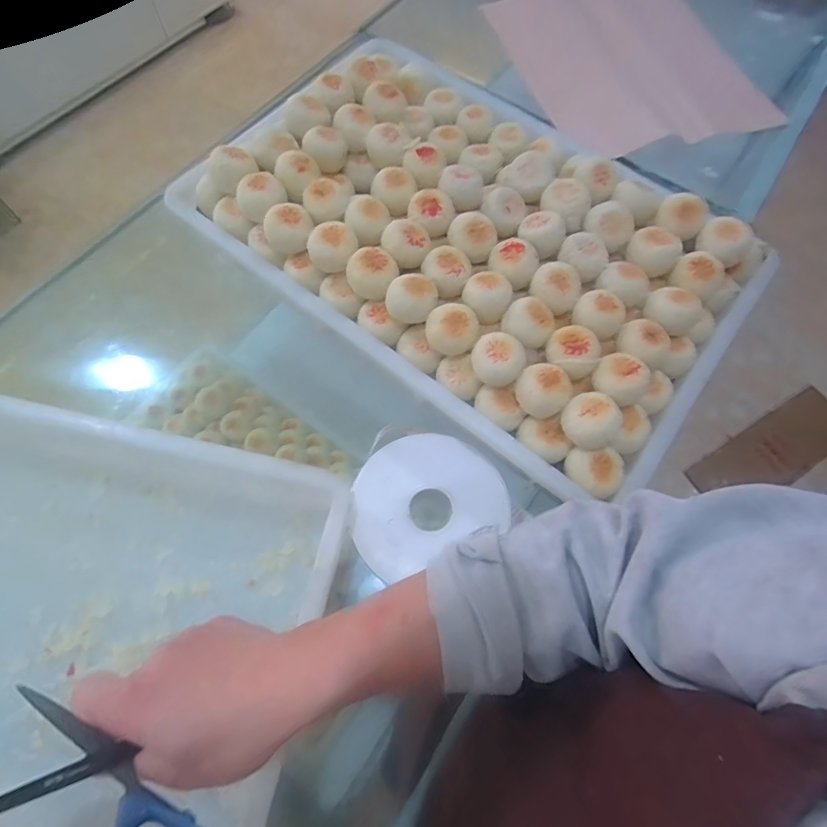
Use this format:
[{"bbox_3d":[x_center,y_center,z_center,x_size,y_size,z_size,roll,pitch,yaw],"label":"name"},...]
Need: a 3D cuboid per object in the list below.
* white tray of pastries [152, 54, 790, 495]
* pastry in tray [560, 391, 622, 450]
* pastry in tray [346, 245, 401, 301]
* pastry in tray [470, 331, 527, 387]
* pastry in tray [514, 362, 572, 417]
[{"bbox_3d":[0.067,-0.196,0.498,0.537,0.051,0.361,37,71,12],"label":"white tray of pastries"},{"bbox_3d":[0.151,0.005,0.408,0.042,0.026,0.045,1,67,-2],"label":"pastry in tray"},{"bbox_3d":[-0.039,-0.135,0.462,0.048,0.029,0.043,-9,68,-6],"label":"pastry in tray"},{"bbox_3d":[0.077,-0.050,0.429,0.046,0.028,0.041,36,70,12],"label":"pastry in tray"},{"bbox_3d":[0.116,-0.023,0.422,0.045,0.027,0.046,-40,74,-17],"label":"pastry in tray"}]

